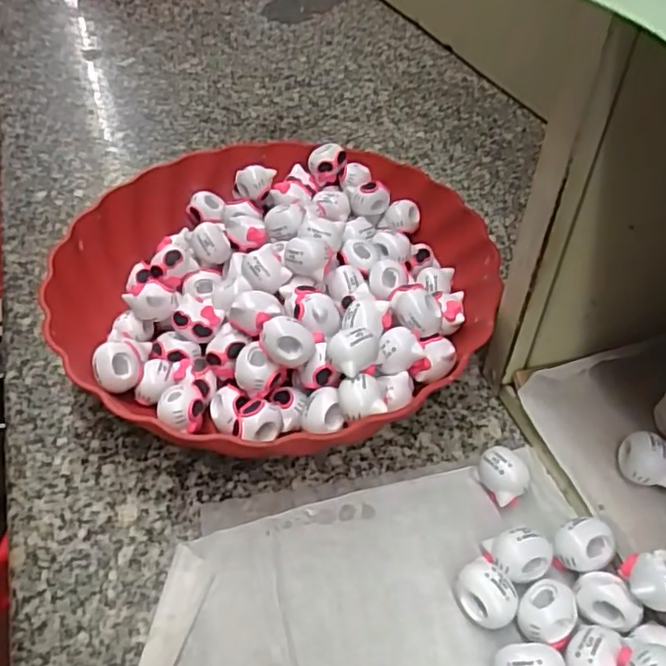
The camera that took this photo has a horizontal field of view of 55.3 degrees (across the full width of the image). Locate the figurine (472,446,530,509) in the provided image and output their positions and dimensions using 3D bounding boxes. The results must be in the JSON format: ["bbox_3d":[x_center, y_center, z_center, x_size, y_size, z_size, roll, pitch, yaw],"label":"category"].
[{"bbox_3d":[0.079,0.066,0.293,0.018,0.020,0.023,-14,47,-13],"label":"figurine"}]

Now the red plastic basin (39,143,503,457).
[{"bbox_3d":[-0.034,-0.029,0.363,0.230,0.058,0.227,0,46,0],"label":"red plastic basin"}]

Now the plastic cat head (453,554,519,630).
[{"bbox_3d":[0.061,0.106,0.254,0.019,0.021,0.024,-28,52,-24],"label":"plastic cat head"}]

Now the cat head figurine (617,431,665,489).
[{"bbox_3d":[0.138,0.055,0.279,0.020,0.015,0.022,4,46,4],"label":"cat head figurine"}]

